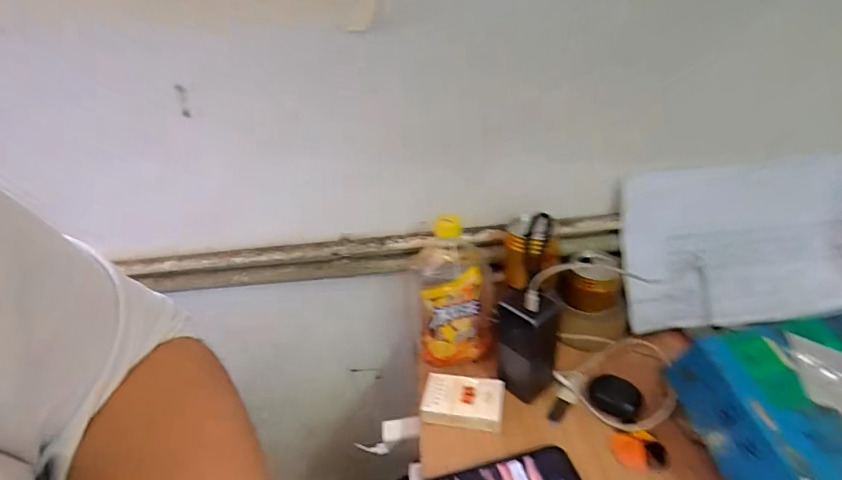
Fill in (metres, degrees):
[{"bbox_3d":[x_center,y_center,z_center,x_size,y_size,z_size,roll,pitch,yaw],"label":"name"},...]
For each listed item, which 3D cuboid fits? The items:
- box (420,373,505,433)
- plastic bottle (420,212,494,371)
[{"bbox_3d":[0.049,0.190,0.521,0.092,0.023,0.057,3,32,15],"label":"box"},{"bbox_3d":[0.042,0.062,0.565,0.094,0.186,0.097,-1,31,9],"label":"plastic bottle"}]

